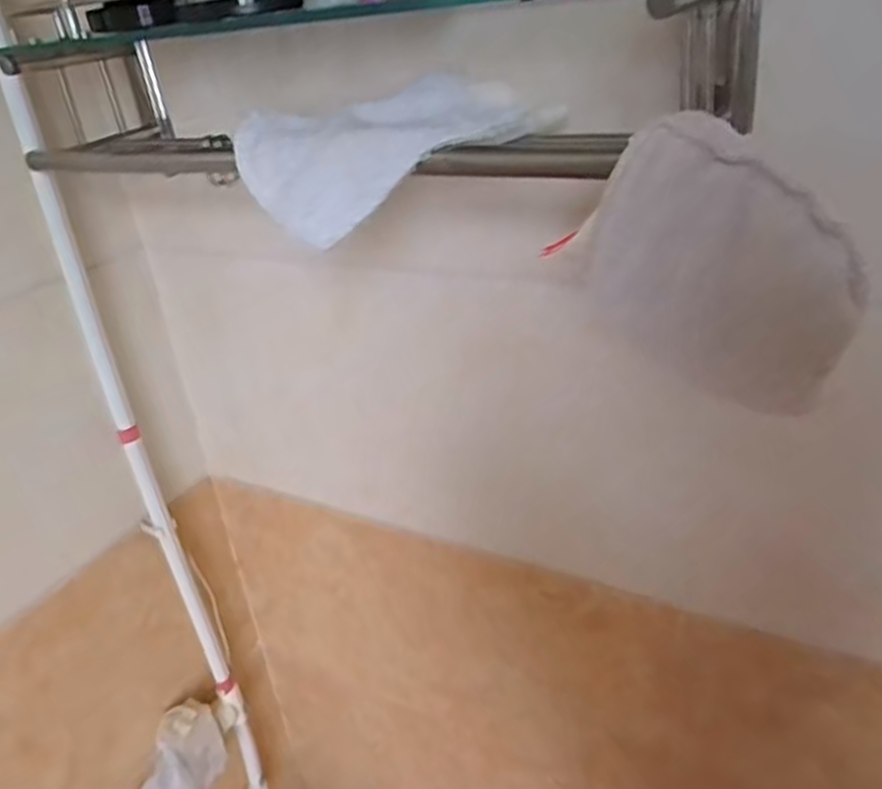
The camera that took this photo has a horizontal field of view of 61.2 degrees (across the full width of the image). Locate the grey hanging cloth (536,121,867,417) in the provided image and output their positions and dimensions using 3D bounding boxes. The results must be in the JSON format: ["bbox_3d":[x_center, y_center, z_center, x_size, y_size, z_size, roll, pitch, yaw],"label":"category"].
[{"bbox_3d":[0.141,-0.069,0.397,0.150,0.139,0.015,16,36,36],"label":"grey hanging cloth"}]

